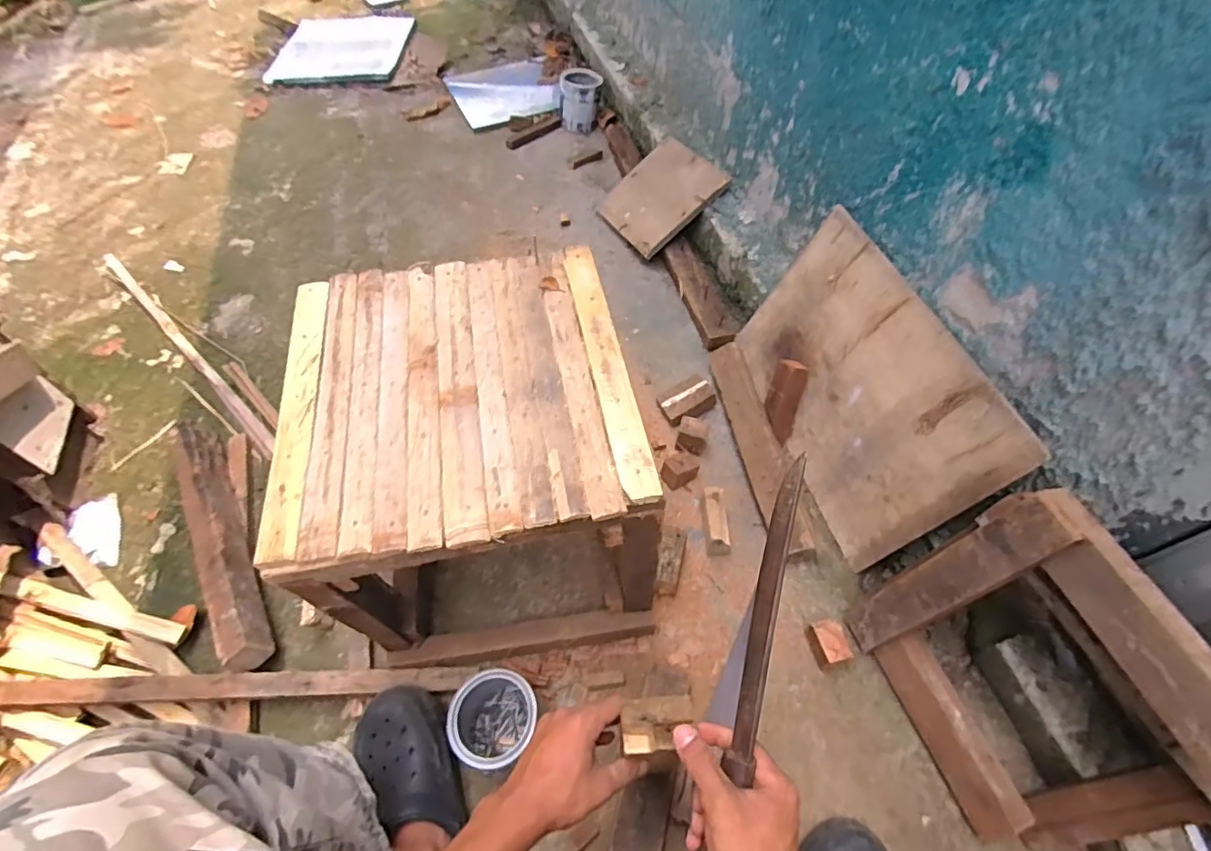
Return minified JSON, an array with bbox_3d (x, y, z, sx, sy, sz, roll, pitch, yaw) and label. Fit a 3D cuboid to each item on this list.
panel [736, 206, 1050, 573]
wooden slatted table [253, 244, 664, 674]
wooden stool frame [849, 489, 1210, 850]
[{"bbox_3d":[0.399,-0.068,0.922,0.012,0.329,0.501,1,52,-30],"label":"panel"},{"bbox_3d":[-0.159,0.056,0.753,0.364,0.362,0.399,-10,57,-6],"label":"wooden slatted table"},{"bbox_3d":[0.498,0.289,0.651,0.098,0.349,0.337,-7,55,-28],"label":"wooden stool frame"}]

